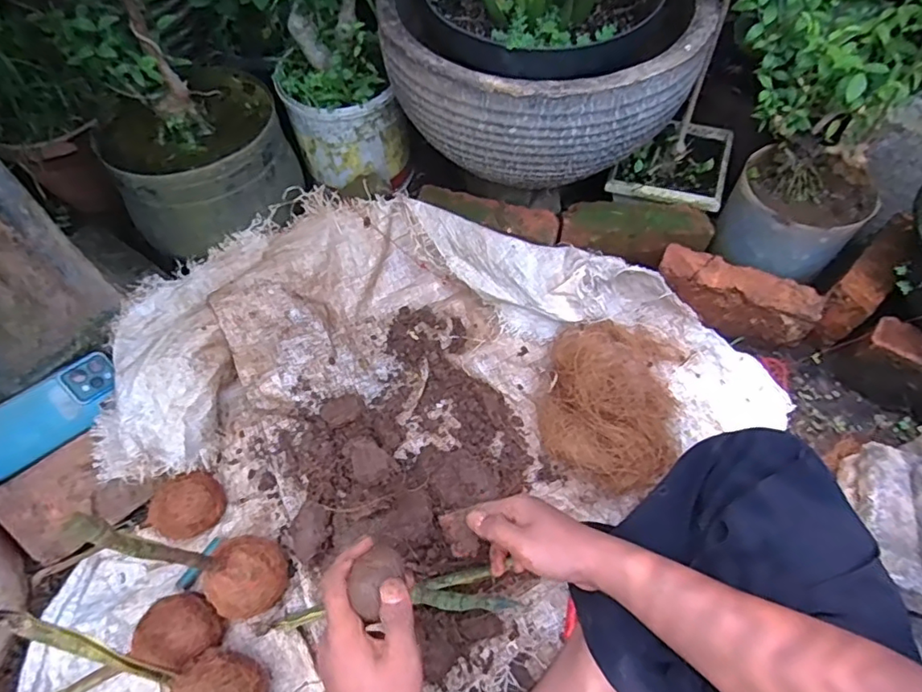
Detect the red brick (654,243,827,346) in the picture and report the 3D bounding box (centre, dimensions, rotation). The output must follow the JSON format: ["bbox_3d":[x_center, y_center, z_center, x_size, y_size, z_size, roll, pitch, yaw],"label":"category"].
[{"bbox_3d":[0.347,-0.058,0.729,0.189,0.099,0.046,24,62,13],"label":"red brick"}]

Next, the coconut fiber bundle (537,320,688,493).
[{"bbox_3d":[0.188,0.061,0.687,0.172,0.073,0.226,11,60,6],"label":"coconut fiber bundle"}]

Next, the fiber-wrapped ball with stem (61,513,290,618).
[{"bbox_3d":[-0.231,0.192,0.516,0.093,0.234,0.080,25,62,14],"label":"fiber-wrapped ball with stem"}]

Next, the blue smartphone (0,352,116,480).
[{"bbox_3d":[-0.481,0.081,0.657,0.164,0.006,0.072,-37,106,-22],"label":"blue smartphone"}]

